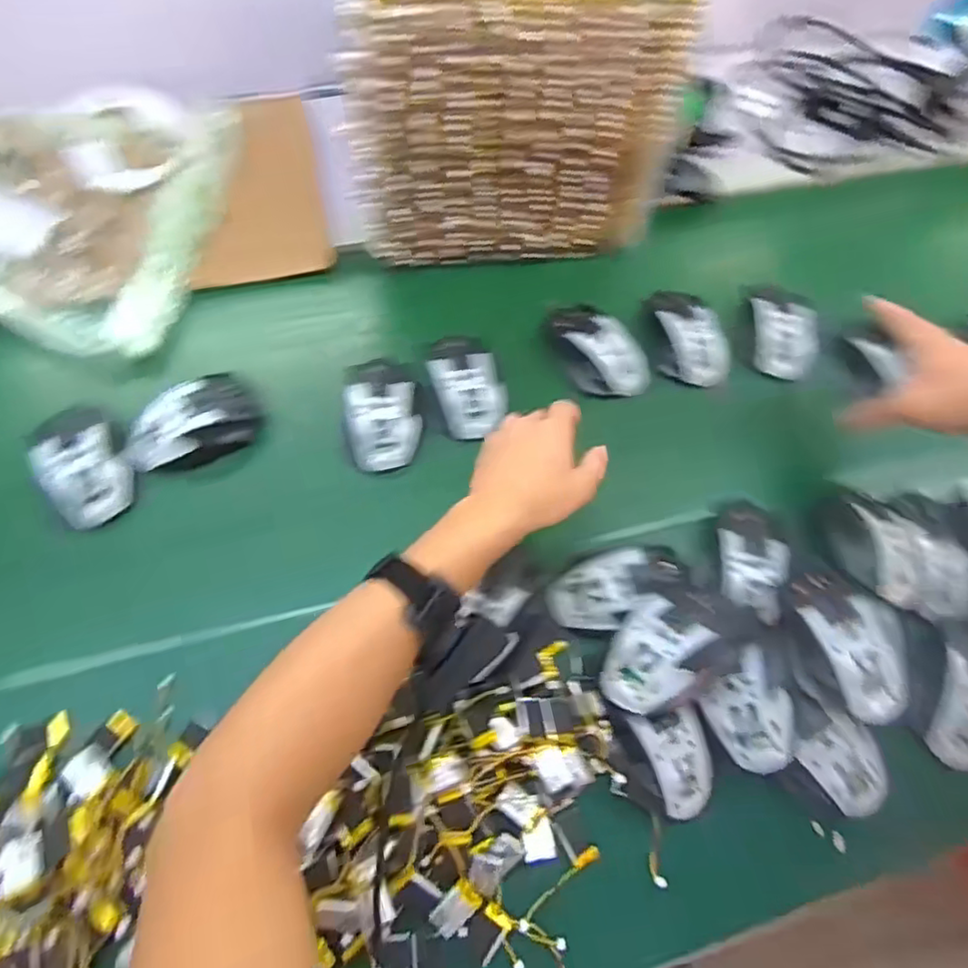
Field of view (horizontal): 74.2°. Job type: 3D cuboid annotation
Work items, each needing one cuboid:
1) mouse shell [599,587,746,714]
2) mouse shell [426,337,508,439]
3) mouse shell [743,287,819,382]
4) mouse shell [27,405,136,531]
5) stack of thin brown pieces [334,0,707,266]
[{"bbox_3d":[0.137,0.113,0.464,0.115,0.040,0.069,-27,66,-15],"label":"mouse shell"},{"bbox_3d":[-0.018,-0.102,0.615,0.064,0.031,0.117,-16,64,-10],"label":"mouse shell"},{"bbox_3d":[0.310,-0.162,0.677,0.067,0.039,0.110,8,62,2],"label":"mouse shell"},{"bbox_3d":[-0.346,-0.020,0.555,0.074,0.046,0.103,-29,67,-16],"label":"mouse shell"},{"bbox_3d":[0.004,-0.412,0.654,0.313,0.265,0.252,-14,63,-9],"label":"stack of thin brown pieces"}]

